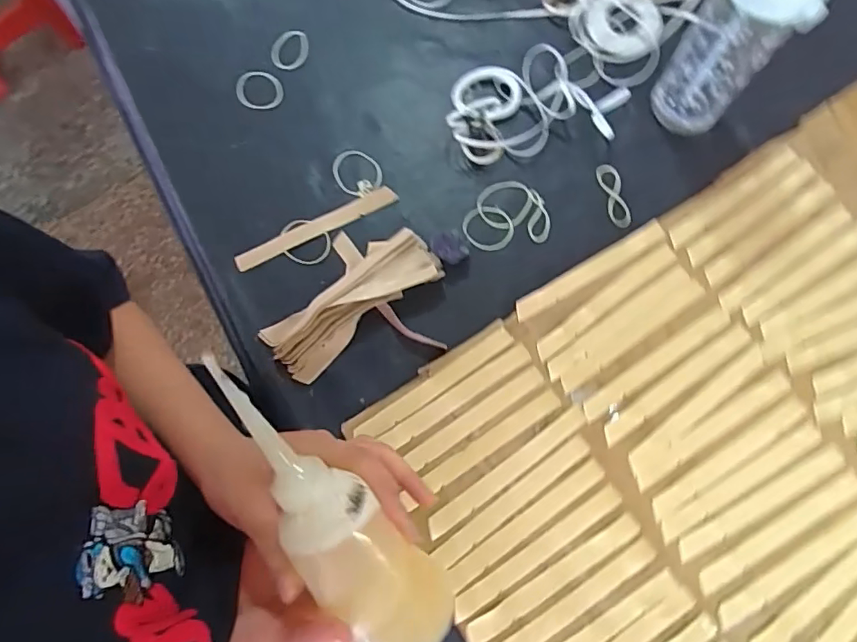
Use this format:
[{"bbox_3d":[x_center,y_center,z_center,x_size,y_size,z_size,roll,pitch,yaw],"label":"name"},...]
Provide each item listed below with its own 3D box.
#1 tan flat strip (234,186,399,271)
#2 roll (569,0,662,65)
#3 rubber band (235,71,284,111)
[{"bbox_3d":[-0.127,-0.106,0.603,0.193,0.004,0.022,-28,76,-7],"label":"tan flat strip"},{"bbox_3d":[0.239,-0.372,0.664,0.104,0.020,0.102,0,74,1],"label":"roll"},{"bbox_3d":[-0.207,-0.283,0.648,0.055,0.004,0.055,-15,75,-3],"label":"rubber band"}]

